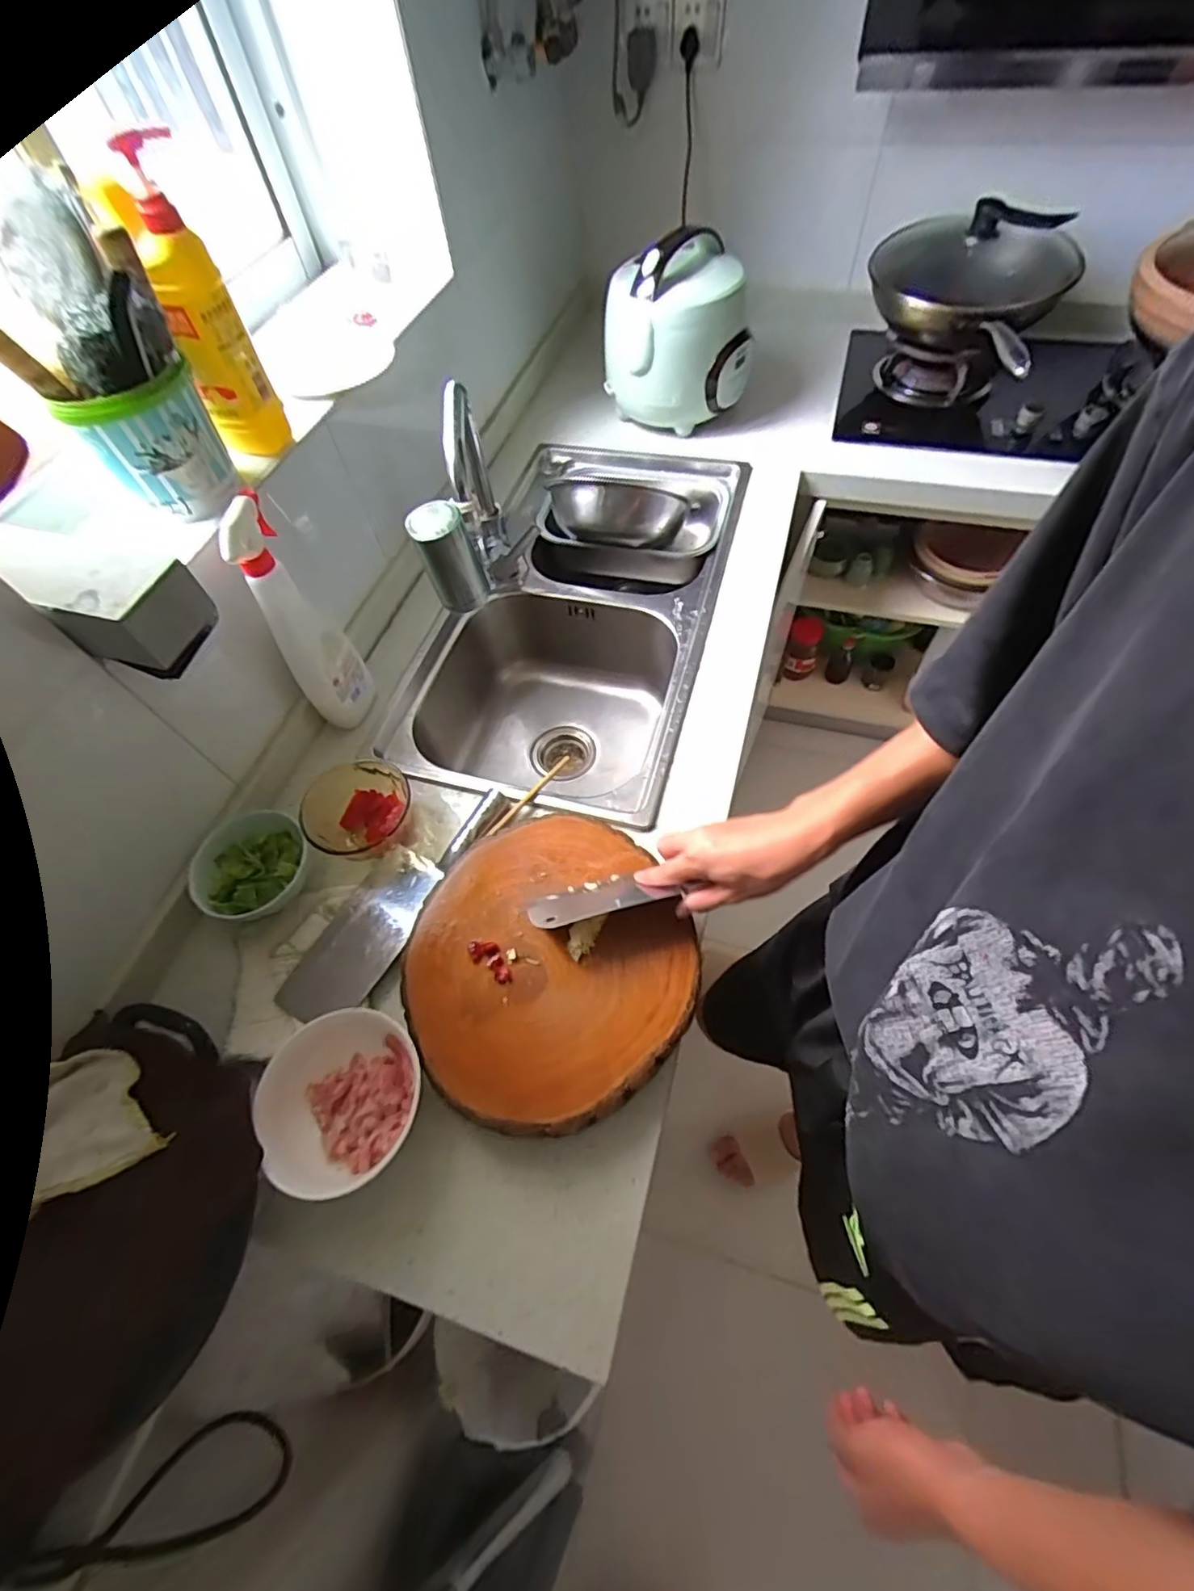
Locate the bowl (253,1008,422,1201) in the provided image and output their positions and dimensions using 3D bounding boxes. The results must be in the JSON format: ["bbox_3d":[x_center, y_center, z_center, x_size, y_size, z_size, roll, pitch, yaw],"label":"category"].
[{"bbox_3d":[-0.236,0.278,0.553,0.148,0.064,0.144,-2,59,3],"label":"bowl"}]

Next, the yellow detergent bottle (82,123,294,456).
[{"bbox_3d":[-0.385,-0.460,0.583,0.071,0.245,0.059,-29,61,-12],"label":"yellow detergent bottle"}]

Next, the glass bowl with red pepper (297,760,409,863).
[{"bbox_3d":[-0.282,0.022,0.729,0.132,0.060,0.129,-2,59,3],"label":"glass bowl with red pepper"}]

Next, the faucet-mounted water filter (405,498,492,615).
[{"bbox_3d":[-0.163,-0.263,0.664,0.062,0.108,0.051,-24,60,-10],"label":"faucet-mounted water filter"}]

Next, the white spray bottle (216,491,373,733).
[{"bbox_3d":[-0.345,-0.198,0.701,0.081,0.281,0.060,-32,62,-14],"label":"white spray bottle"}]

